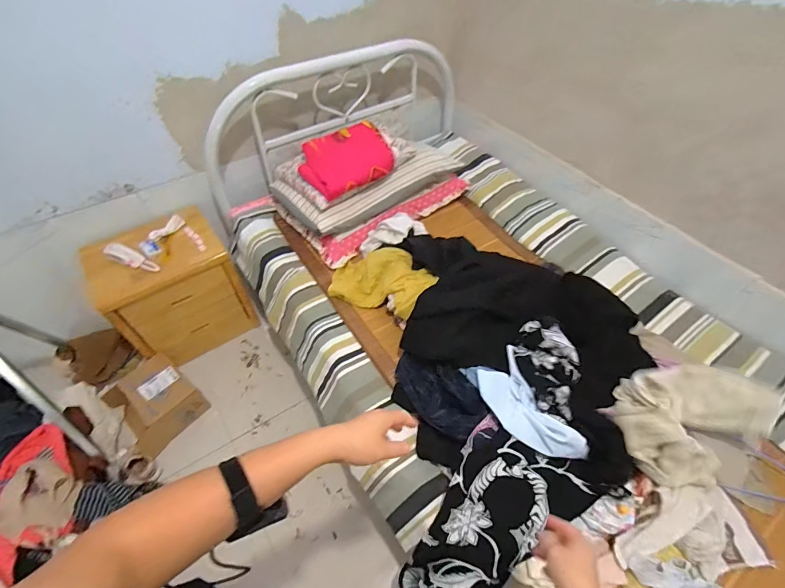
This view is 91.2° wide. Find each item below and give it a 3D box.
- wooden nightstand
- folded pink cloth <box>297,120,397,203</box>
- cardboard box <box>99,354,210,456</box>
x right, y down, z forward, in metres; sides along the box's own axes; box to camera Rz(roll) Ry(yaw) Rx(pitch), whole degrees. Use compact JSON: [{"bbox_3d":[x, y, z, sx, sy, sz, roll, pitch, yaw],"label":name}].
[{"bbox_3d":[-0.864,-0.020,1.537,0.446,0.451,0.368,-37,59,-24],"label":"wooden nightstand"},{"bbox_3d":[-0.164,-0.473,1.332,0.312,0.060,0.238,-30,85,-11],"label":"folded pink cloth"},{"bbox_3d":[-0.865,0.397,1.403,0.292,0.149,0.253,31,59,24],"label":"cardboard box"}]

